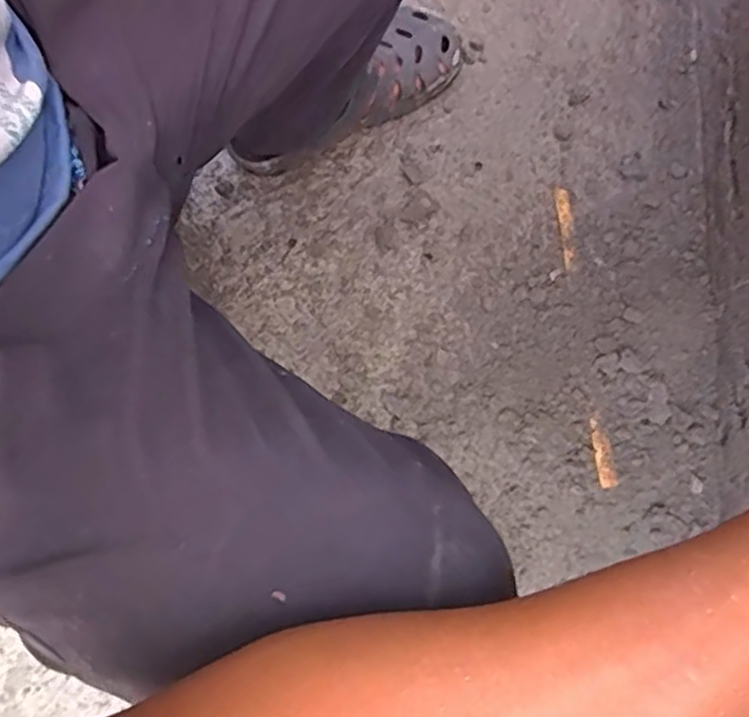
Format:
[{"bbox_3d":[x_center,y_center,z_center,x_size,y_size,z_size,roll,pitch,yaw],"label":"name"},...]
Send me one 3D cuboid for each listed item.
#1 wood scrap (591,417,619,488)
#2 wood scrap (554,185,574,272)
[{"bbox_3d":[0.247,0.102,0.754,0.019,0.010,0.077,-13,82,-2],"label":"wood scrap"},{"bbox_3d":[0.218,-0.149,0.786,0.016,0.004,0.096,-4,82,0],"label":"wood scrap"}]

